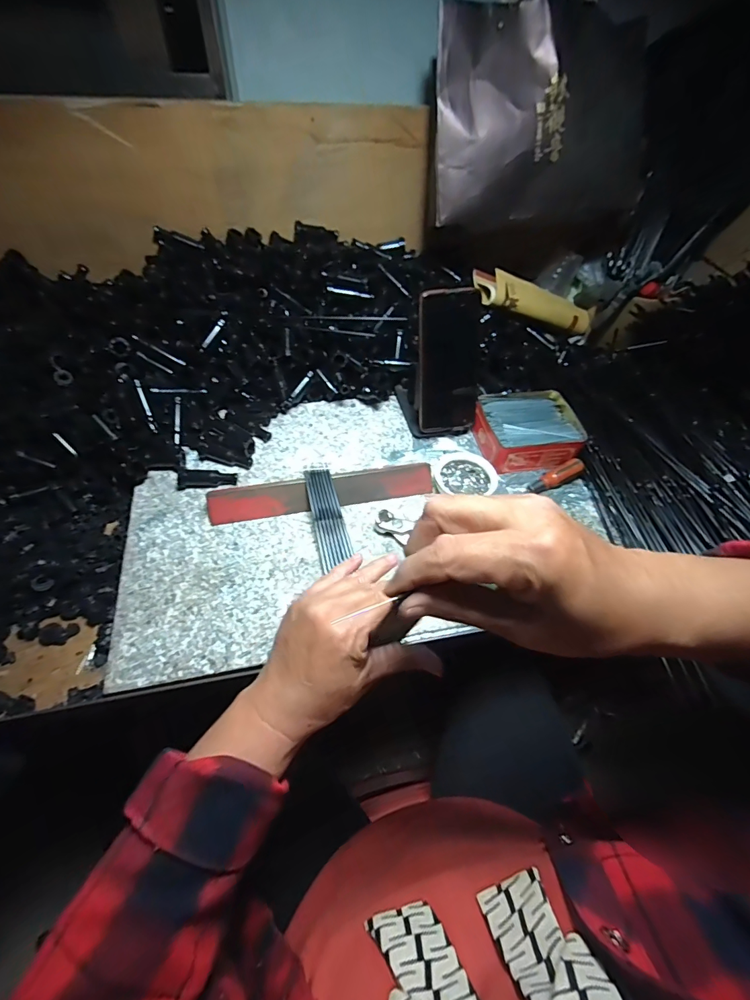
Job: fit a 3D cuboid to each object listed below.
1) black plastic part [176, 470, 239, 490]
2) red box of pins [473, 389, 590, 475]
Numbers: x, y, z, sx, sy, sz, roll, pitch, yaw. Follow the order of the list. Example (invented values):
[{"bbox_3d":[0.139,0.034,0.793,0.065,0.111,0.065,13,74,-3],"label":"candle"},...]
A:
[{"bbox_3d":[-0.198,-0.025,0.495,0.066,0.019,0.016,-5,54,-7],"label":"black plastic part"},{"bbox_3d":[0.198,-0.095,0.555,0.127,0.042,0.115,-7,54,-9],"label":"red box of pins"}]

